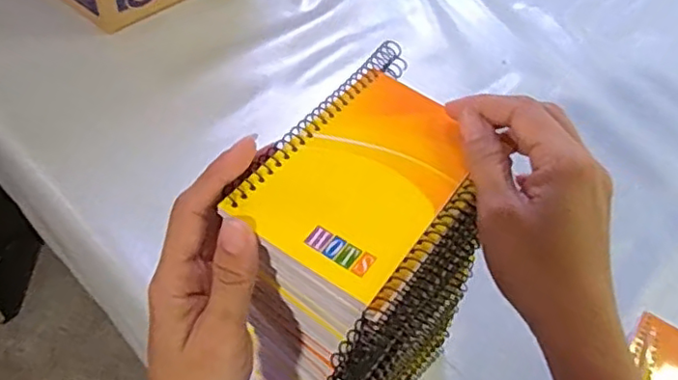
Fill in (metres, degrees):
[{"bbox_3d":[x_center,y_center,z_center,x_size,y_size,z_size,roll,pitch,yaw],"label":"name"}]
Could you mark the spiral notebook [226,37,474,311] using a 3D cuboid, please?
[{"bbox_3d":[0.017,-0.016,0.299,0.083,0.007,0.139,29,53,19],"label":"spiral notebook"}]

